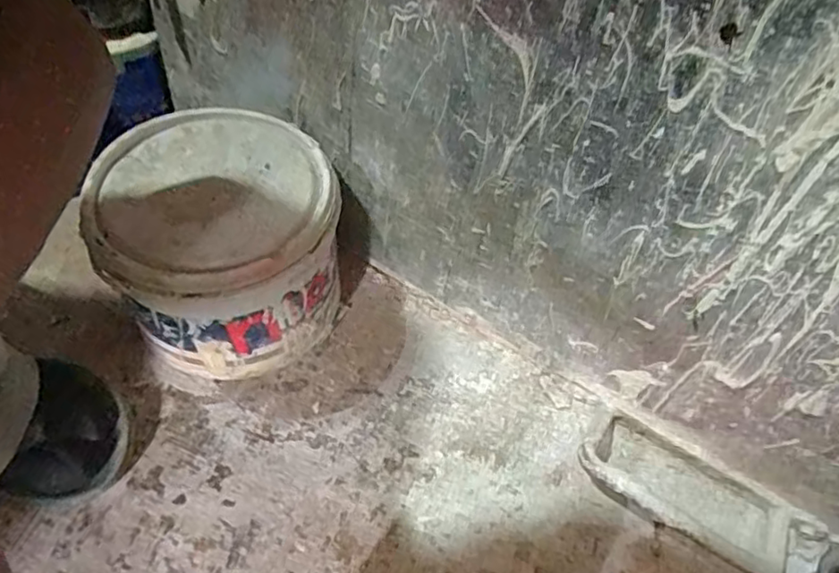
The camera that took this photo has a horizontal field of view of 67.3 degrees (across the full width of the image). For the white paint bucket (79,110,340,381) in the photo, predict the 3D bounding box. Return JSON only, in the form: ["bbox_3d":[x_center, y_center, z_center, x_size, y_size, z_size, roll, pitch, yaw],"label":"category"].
[{"bbox_3d":[-0.150,-0.029,0.502,0.163,0.135,0.162,3,53,-4],"label":"white paint bucket"}]

